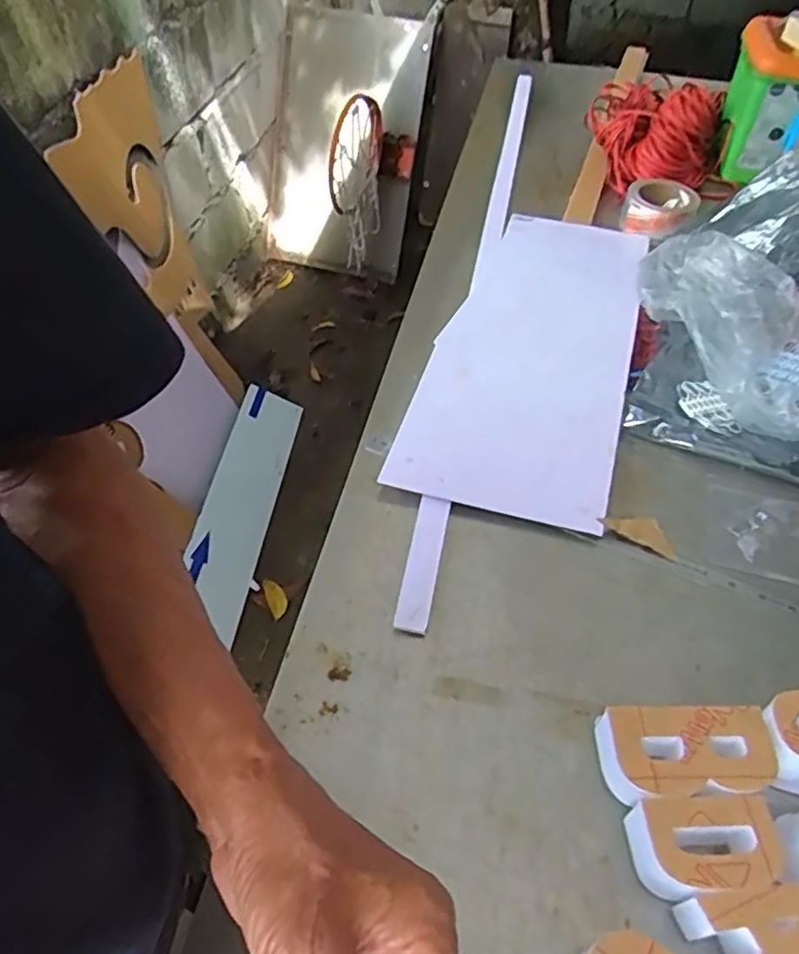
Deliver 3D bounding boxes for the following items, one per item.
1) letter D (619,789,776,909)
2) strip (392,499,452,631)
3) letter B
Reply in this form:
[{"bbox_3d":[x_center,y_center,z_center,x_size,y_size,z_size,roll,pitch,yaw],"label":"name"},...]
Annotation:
[{"bbox_3d":[0.196,0.247,0.444,0.090,0.044,0.062,3,50,-2],"label":"letter D"},{"bbox_3d":[0.021,0.075,0.608,0.029,0.009,0.139,10,49,6],"label":"strip"},{"bbox_3d":[0.202,0.201,0.483,0.109,0.048,0.058,1,49,-1],"label":"letter B"}]

